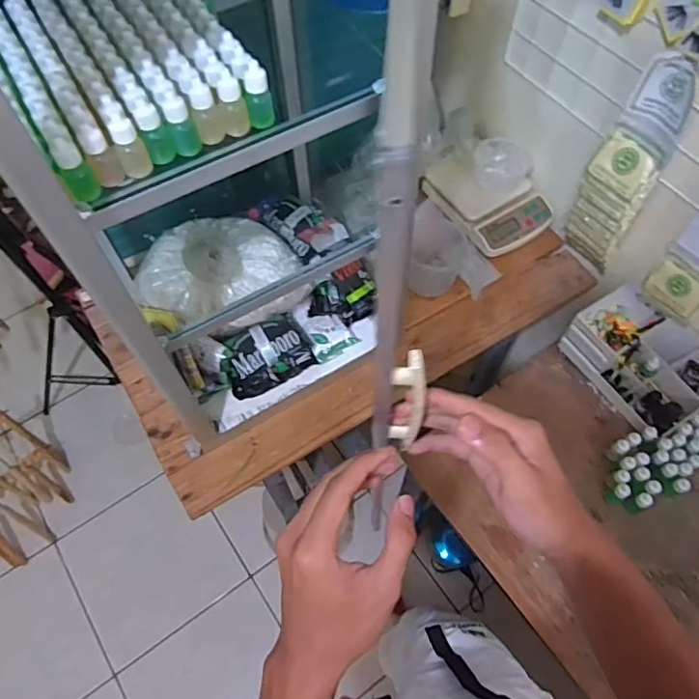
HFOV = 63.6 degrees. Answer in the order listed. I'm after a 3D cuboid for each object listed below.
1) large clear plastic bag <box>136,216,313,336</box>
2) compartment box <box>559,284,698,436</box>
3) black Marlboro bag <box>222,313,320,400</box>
[{"bbox_3d":[-0.196,-0.119,0.810,0.203,0.107,0.169,-32,66,-16],"label":"large clear plastic bag"},{"bbox_3d":[0.491,0.018,0.943,0.148,0.101,0.234,-33,67,-17],"label":"compartment box"},{"bbox_3d":[-0.125,0.008,0.840,0.136,0.092,0.066,-27,35,-15],"label":"black Marlboro bag"}]

